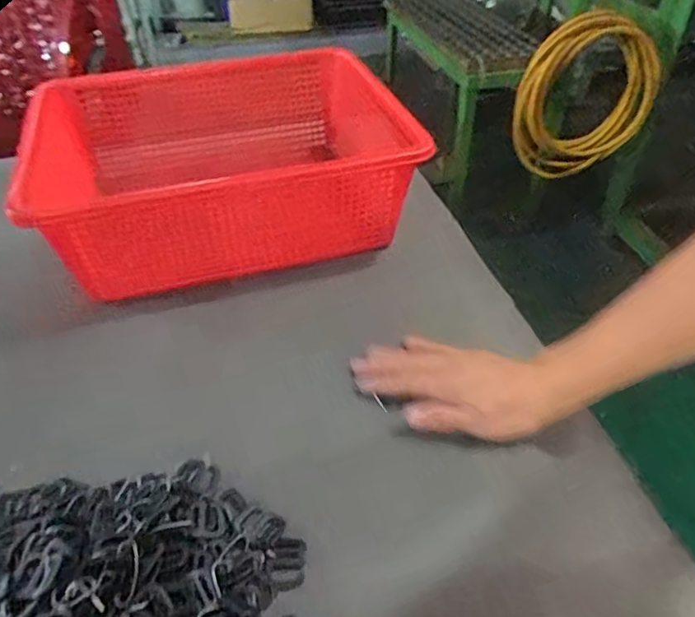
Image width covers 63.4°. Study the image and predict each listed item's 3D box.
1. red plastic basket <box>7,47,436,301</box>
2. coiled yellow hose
[{"bbox_3d":[-0.133,-0.154,0.631,0.401,0.144,0.302,-12,43,-13],"label":"red plastic basket"},{"bbox_3d":[0.567,-0.528,1.405,0.336,0.384,0.115,19,37,-23],"label":"coiled yellow hose"}]

